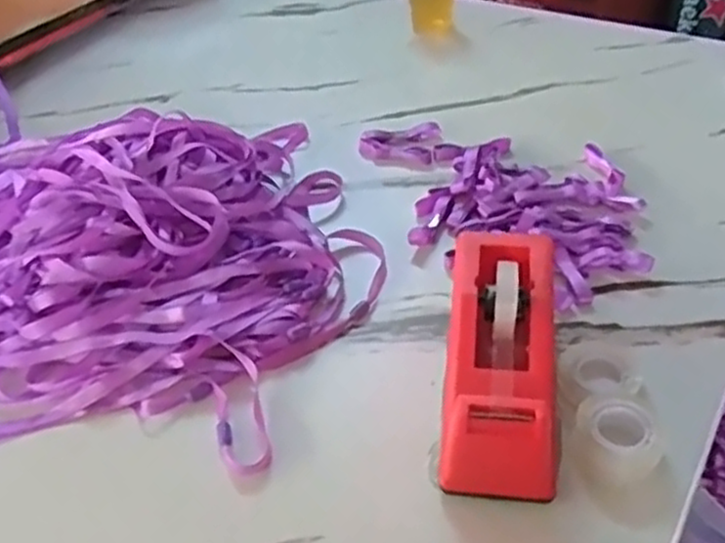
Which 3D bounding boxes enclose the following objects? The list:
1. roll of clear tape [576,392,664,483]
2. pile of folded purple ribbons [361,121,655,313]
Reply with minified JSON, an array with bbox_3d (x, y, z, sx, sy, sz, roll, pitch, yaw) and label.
[{"bbox_3d":[0.142,0.089,0.411,0.047,0.021,0.050,-2,41,2],"label":"roll of clear tape"},{"bbox_3d":[0.117,-0.062,0.582,0.177,0.020,0.240,-11,41,-9],"label":"pile of folded purple ribbons"}]

